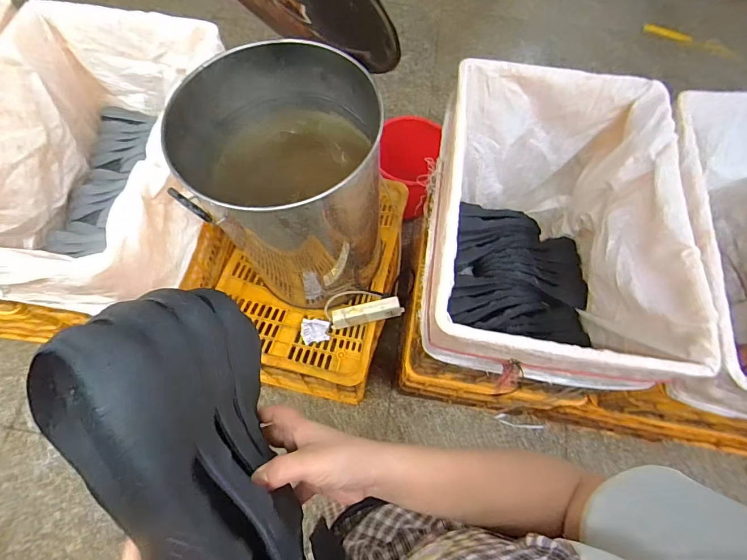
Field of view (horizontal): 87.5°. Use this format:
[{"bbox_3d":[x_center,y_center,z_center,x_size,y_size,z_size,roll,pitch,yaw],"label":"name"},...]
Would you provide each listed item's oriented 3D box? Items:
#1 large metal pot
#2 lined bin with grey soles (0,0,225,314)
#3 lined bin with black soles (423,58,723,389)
[{"bbox_3d":[-0.177,-0.202,0.909,0.379,0.490,0.389,1,67,-2],"label":"large metal pot"},{"bbox_3d":[-0.634,-0.262,0.934,0.492,0.343,0.673,5,67,0],"label":"lined bin with grey soles"},{"bbox_3d":[0.370,-0.109,0.905,0.471,0.347,0.676,10,67,1],"label":"lined bin with black soles"}]

